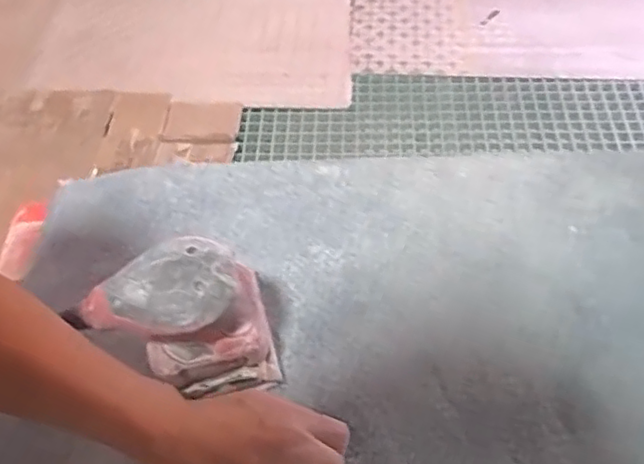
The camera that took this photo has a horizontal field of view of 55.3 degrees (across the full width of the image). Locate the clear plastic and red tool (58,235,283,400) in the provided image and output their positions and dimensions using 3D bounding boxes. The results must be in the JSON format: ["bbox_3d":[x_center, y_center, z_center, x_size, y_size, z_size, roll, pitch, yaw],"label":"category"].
[{"bbox_3d":[-0.107,0.075,0.501,0.131,0.127,0.079,-6,56,-1],"label":"clear plastic and red tool"}]

